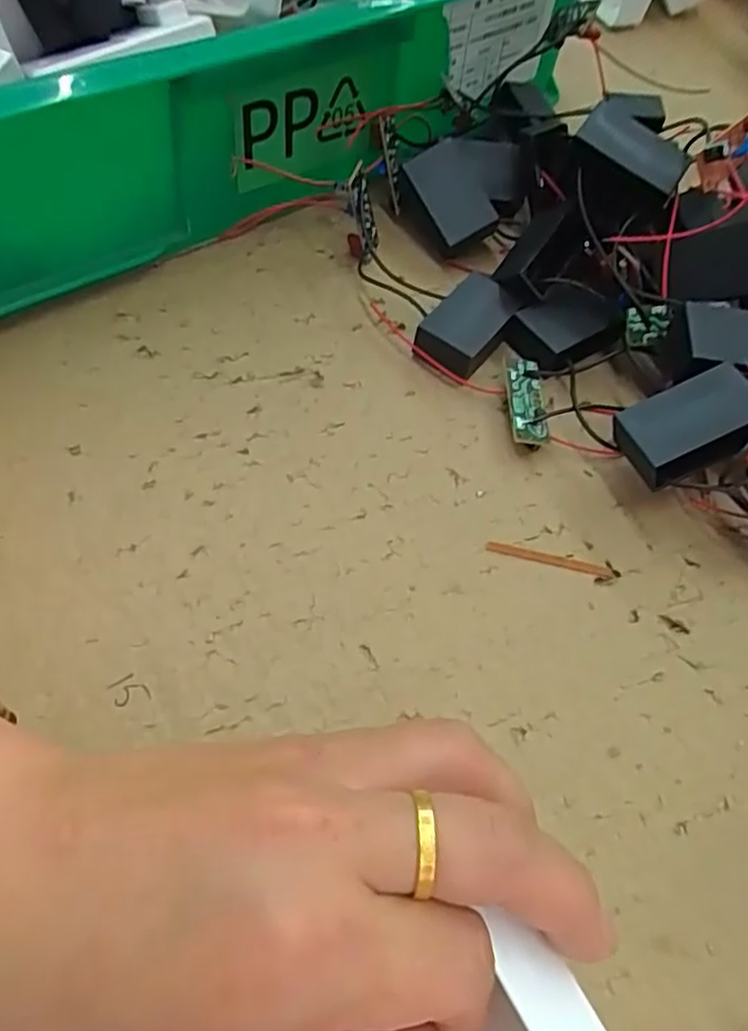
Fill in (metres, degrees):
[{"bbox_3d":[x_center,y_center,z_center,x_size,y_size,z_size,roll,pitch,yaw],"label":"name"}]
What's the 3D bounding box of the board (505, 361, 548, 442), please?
[{"bbox_3d":[0.064,-0.046,0.290,0.017,0.011,0.044,2,58,-3],"label":"board"}]

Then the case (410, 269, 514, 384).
[{"bbox_3d":[0.042,-0.084,0.307,0.028,0.020,0.045,34,61,16],"label":"case"}]

